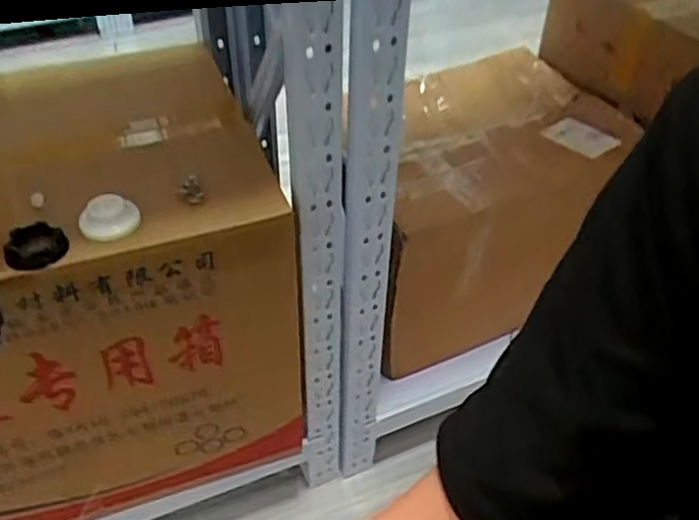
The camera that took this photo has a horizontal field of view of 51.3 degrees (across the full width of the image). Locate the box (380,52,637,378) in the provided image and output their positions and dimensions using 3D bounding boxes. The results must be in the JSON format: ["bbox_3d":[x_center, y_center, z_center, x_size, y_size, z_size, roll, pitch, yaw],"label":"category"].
[{"bbox_3d":[0.178,-0.076,1.143,0.445,0.301,0.313,-25,49,-25],"label":"box"}]

